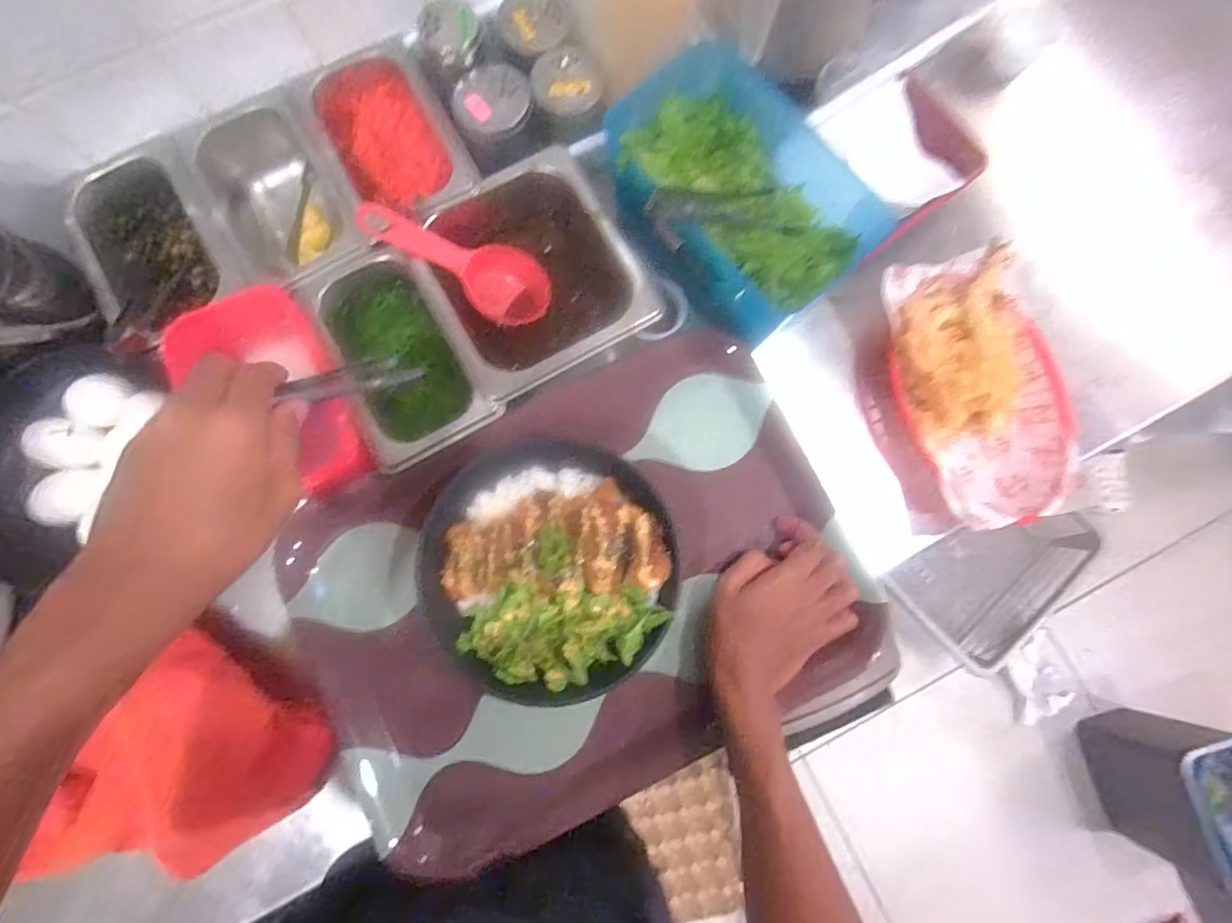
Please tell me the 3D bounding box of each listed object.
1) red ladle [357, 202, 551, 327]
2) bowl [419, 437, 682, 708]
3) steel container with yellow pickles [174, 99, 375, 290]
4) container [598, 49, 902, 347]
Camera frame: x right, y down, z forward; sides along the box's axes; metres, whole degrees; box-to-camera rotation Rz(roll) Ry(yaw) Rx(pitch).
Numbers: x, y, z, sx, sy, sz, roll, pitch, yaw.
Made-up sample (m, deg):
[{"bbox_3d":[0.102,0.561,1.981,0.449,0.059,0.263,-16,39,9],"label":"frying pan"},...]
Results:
[{"bbox_3d":[-0.130,-0.164,0.480,0.159,0.022,0.058,21,79,-24],"label":"red ladle"},{"bbox_3d":[-0.053,0.075,0.446,0.196,0.074,0.179,0,80,-1],"label":"bowl"},{"bbox_3d":[-0.289,-0.216,0.506,0.121,0.074,0.170,-25,81,-5],"label":"steel container with yellow pickles"},{"bbox_3d":[0.094,-0.213,0.489,0.157,0.086,0.213,-40,83,-7],"label":"container"}]

